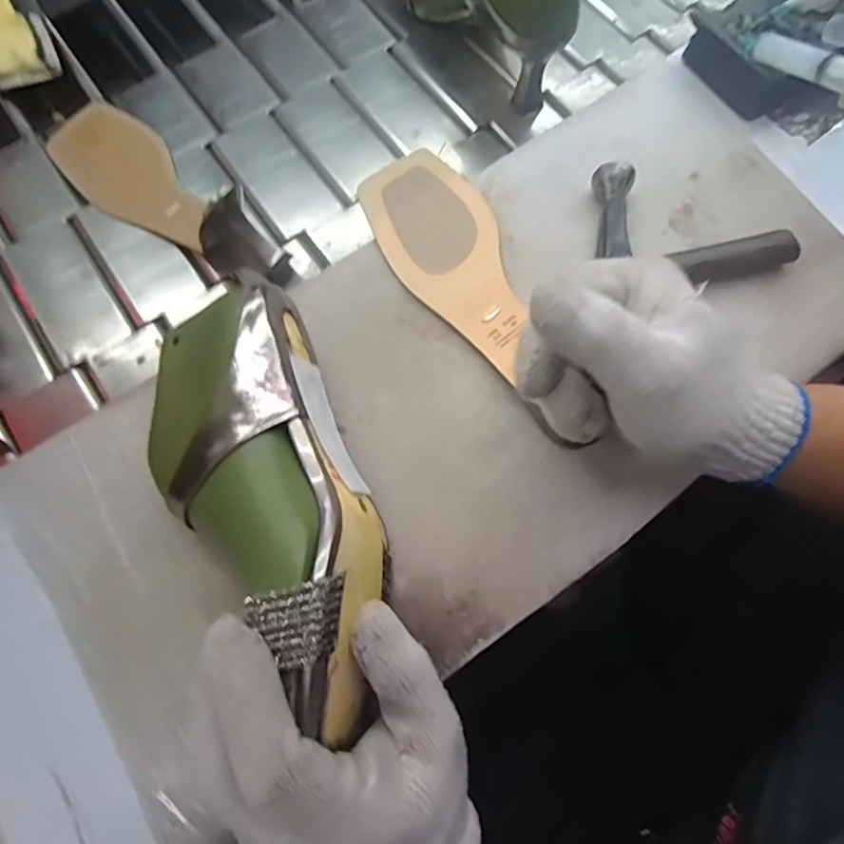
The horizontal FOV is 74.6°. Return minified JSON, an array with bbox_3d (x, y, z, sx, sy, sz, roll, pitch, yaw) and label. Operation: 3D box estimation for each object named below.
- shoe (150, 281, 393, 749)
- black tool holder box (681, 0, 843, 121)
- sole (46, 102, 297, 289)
[{"bbox_3d":[-0.076,0.038,0.282,0.097,0.071,0.231,-24,65,-8],"label":"shoe"},{"bbox_3d":[0.280,-0.285,0.415,0.133,0.040,0.102,-29,74,-10],"label":"black tool holder box"},{"bbox_3d":[-0.212,-0.186,0.427,0.248,0.057,0.078,44,77,13],"label":"sole"}]

